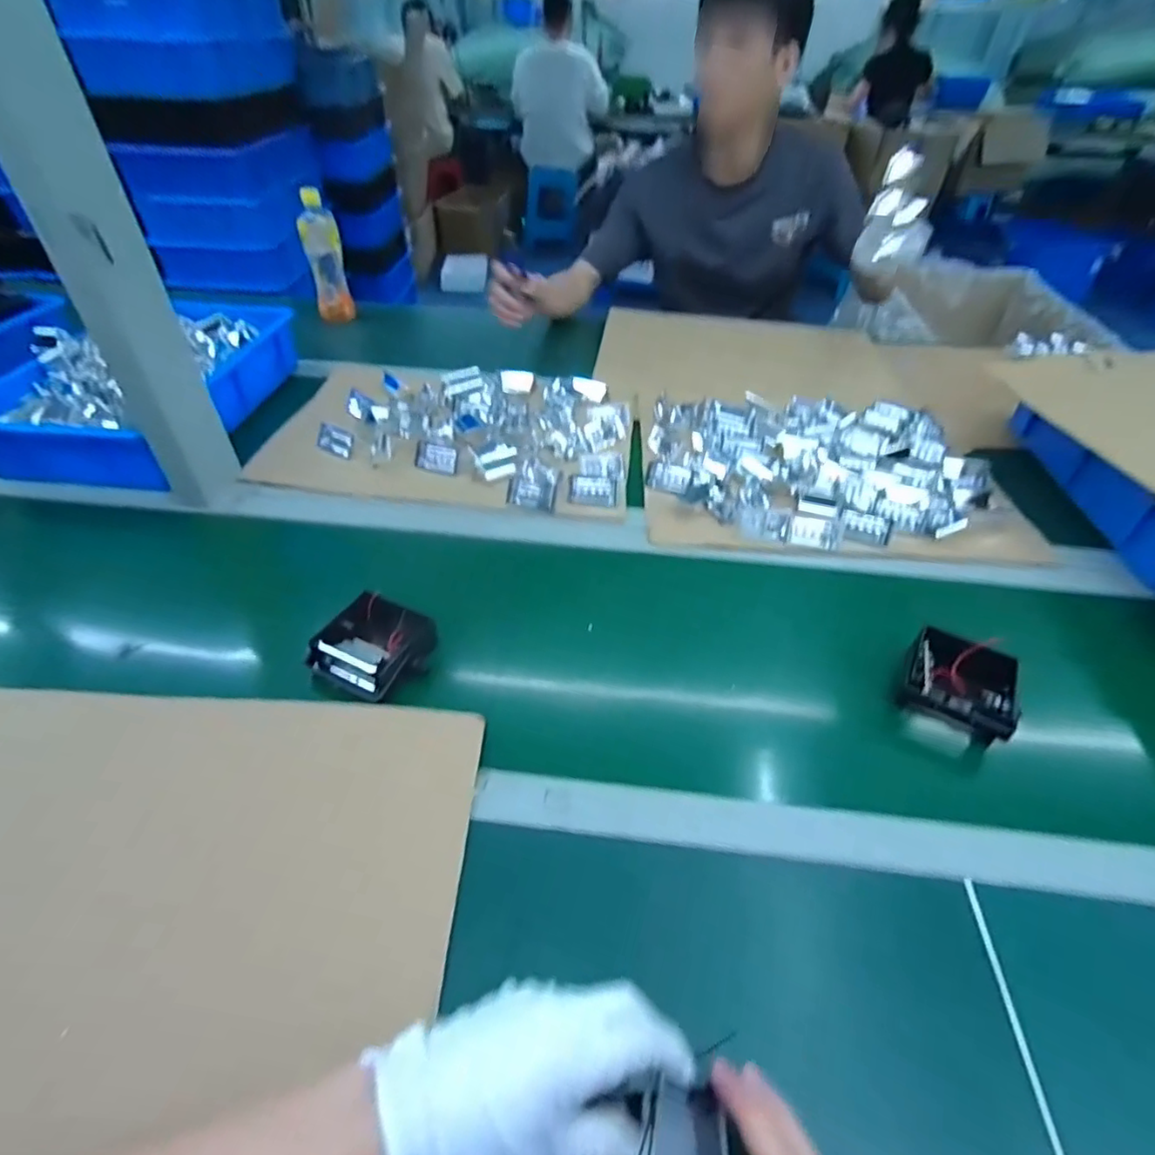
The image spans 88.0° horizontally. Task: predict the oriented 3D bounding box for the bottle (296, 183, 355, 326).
[{"bbox_3d":[-0.474,-0.585,1.136,0.066,0.248,0.064,-12,46,-14],"label":"bottle"}]

